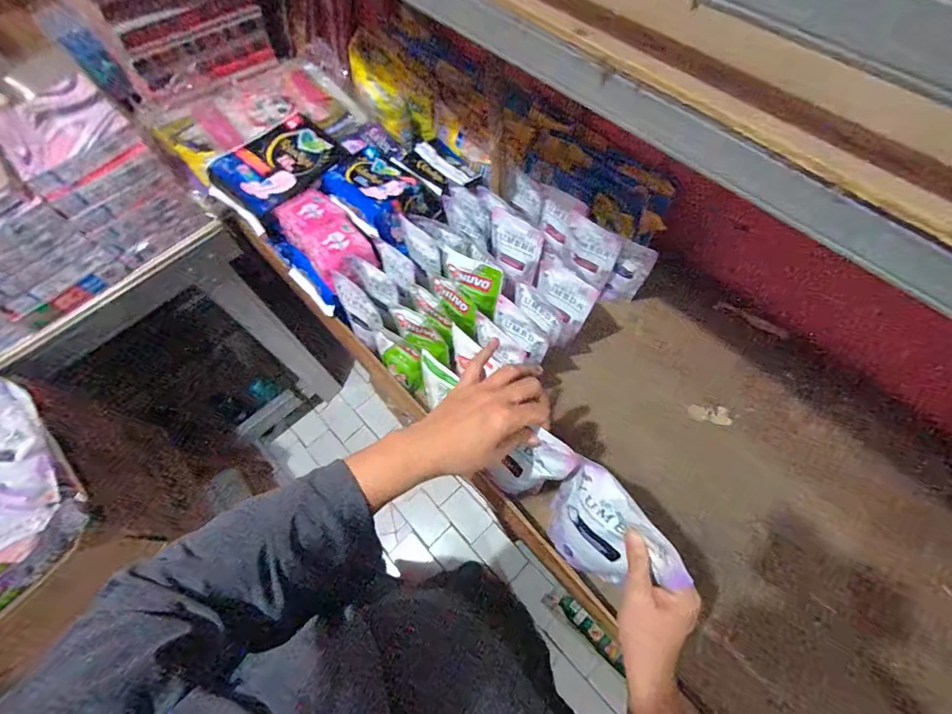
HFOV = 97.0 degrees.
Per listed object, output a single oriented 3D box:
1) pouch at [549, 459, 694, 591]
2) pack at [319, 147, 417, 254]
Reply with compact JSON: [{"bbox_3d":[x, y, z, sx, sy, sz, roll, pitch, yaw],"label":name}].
[{"bbox_3d":[0.125,0.184,0.435,0.057,0.162,0.117,-35,68,-13],"label":"pouch"},{"bbox_3d":[-0.153,-0.244,0.645,0.143,0.069,0.100,38,72,18],"label":"pack"}]

